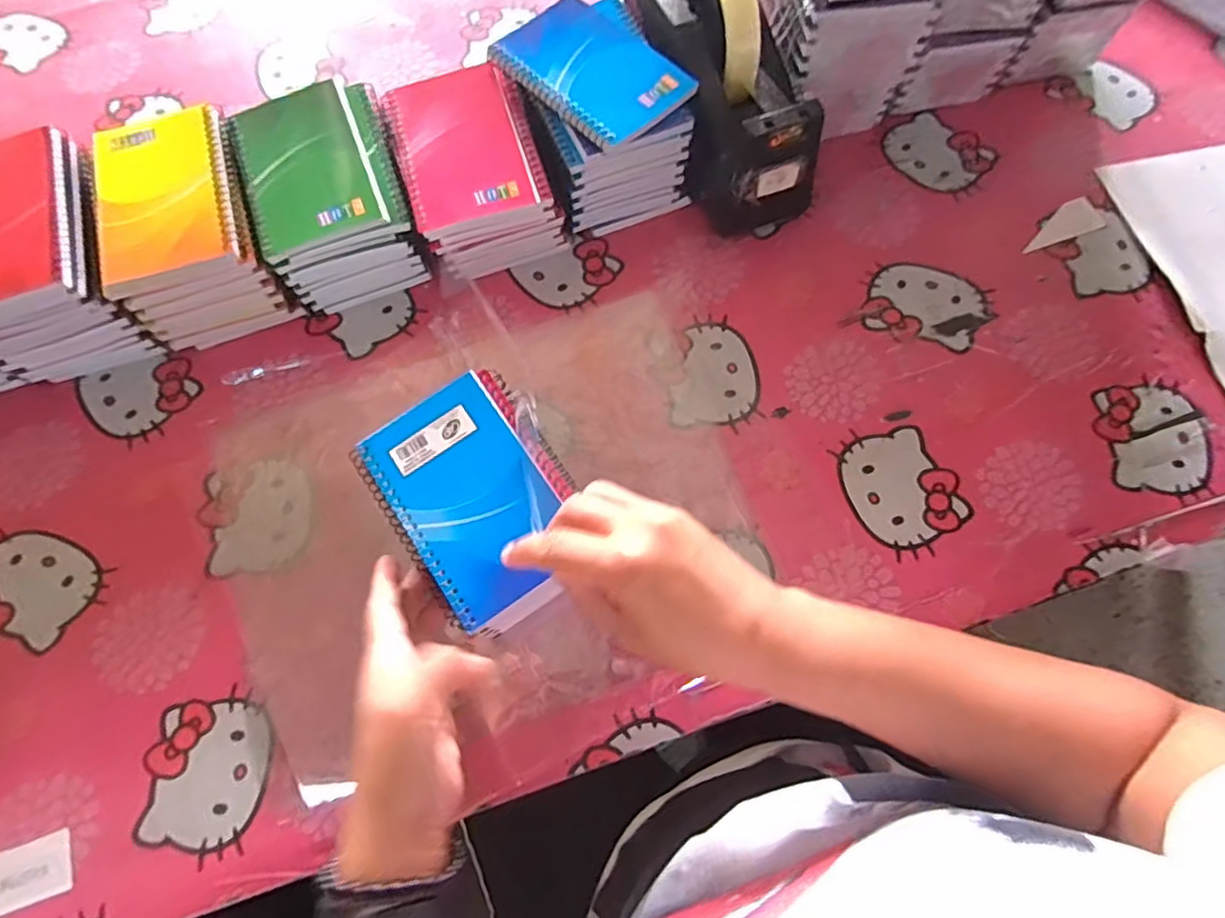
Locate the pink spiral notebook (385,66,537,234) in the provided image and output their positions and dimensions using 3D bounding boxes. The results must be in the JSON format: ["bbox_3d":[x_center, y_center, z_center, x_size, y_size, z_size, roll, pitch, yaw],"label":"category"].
[{"bbox_3d":[-0.108,-0.220,0.436,0.082,0.010,0.126,-18,71,-6],"label":"pink spiral notebook"}]

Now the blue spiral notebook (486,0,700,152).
[{"bbox_3d":[-0.014,-0.271,0.433,0.082,0.010,0.126,-42,75,-13],"label":"blue spiral notebook"}]

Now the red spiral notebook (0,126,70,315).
[{"bbox_3d":[-0.386,-0.150,0.396,0.081,0.014,0.130,-17,71,-6],"label":"red spiral notebook"}]

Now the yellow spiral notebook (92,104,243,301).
[{"bbox_3d":[-0.297,-0.175,0.415,0.085,0.014,0.132,-16,71,-5],"label":"yellow spiral notebook"}]

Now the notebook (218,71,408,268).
[{"bbox_3d":[-0.205,-0.205,0.431,0.103,0.011,0.138,-18,71,-6],"label":"notebook"}]

